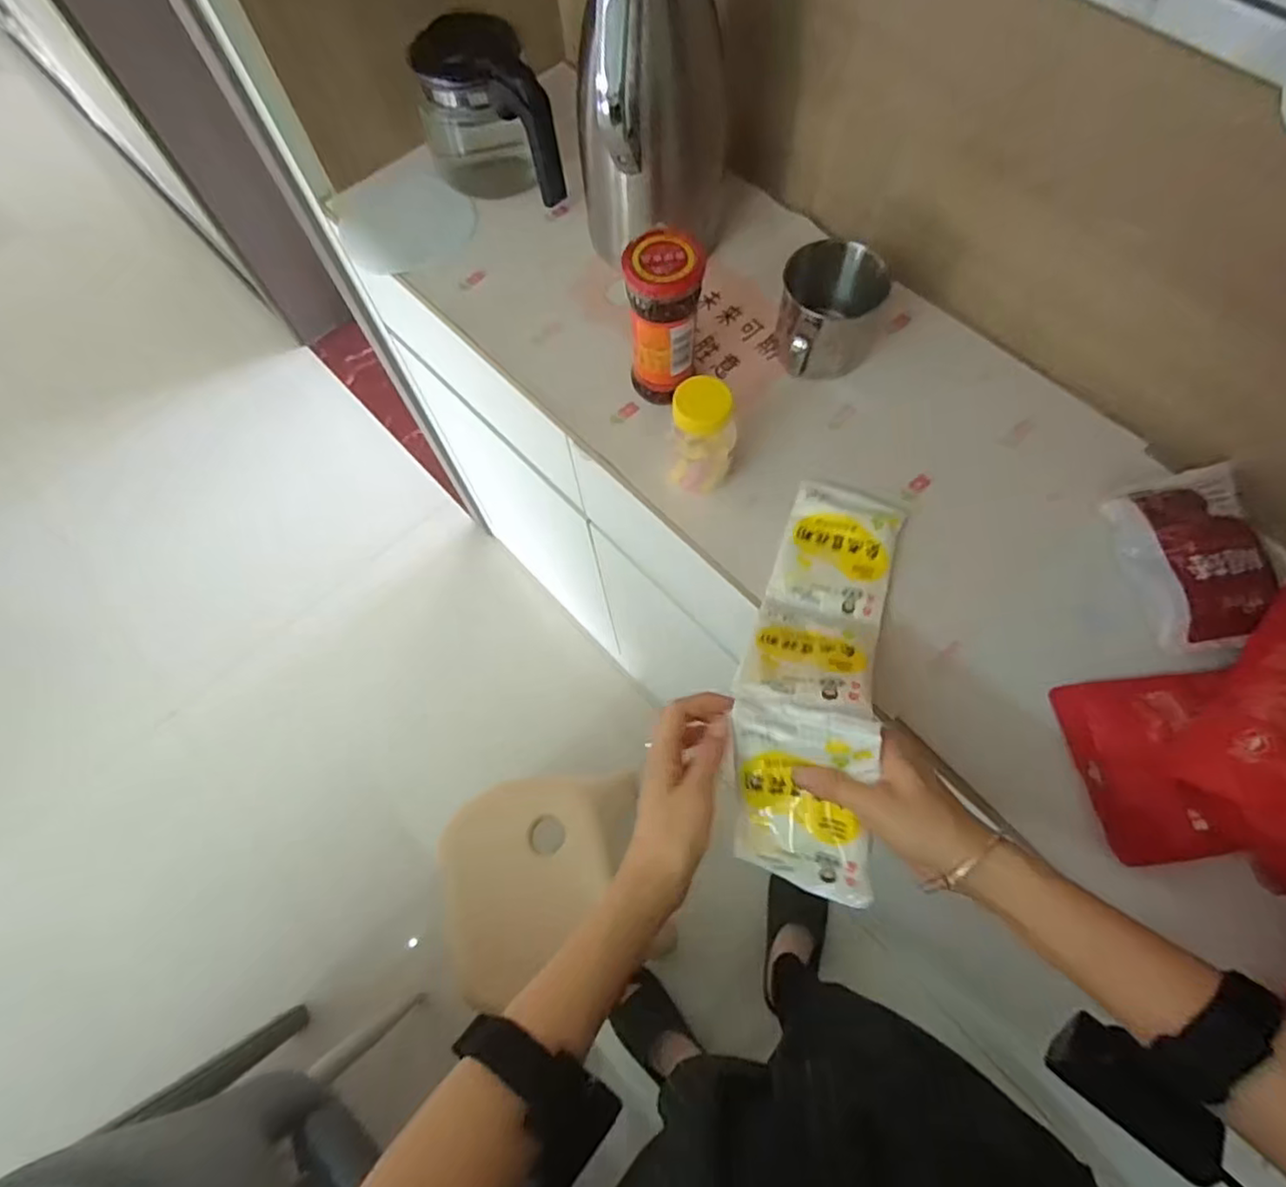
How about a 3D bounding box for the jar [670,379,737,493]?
[{"bbox_3d":[0.049,-0.123,0.536,0.051,0.108,0.042,5,69,5],"label":"jar"}]

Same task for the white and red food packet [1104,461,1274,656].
[{"bbox_3d":[0.439,-0.031,0.512,0.101,0.021,0.139,-10,68,-2],"label":"white and red food packet"}]

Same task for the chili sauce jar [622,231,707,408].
[{"bbox_3d":[0.018,-0.225,0.560,0.059,0.145,0.055,-1,68,2],"label":"chili sauce jar"}]

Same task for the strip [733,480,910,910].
[{"bbox_3d":[0.131,0.041,0.487,0.095,0.085,0.311,14,52,8],"label":"strip"}]

